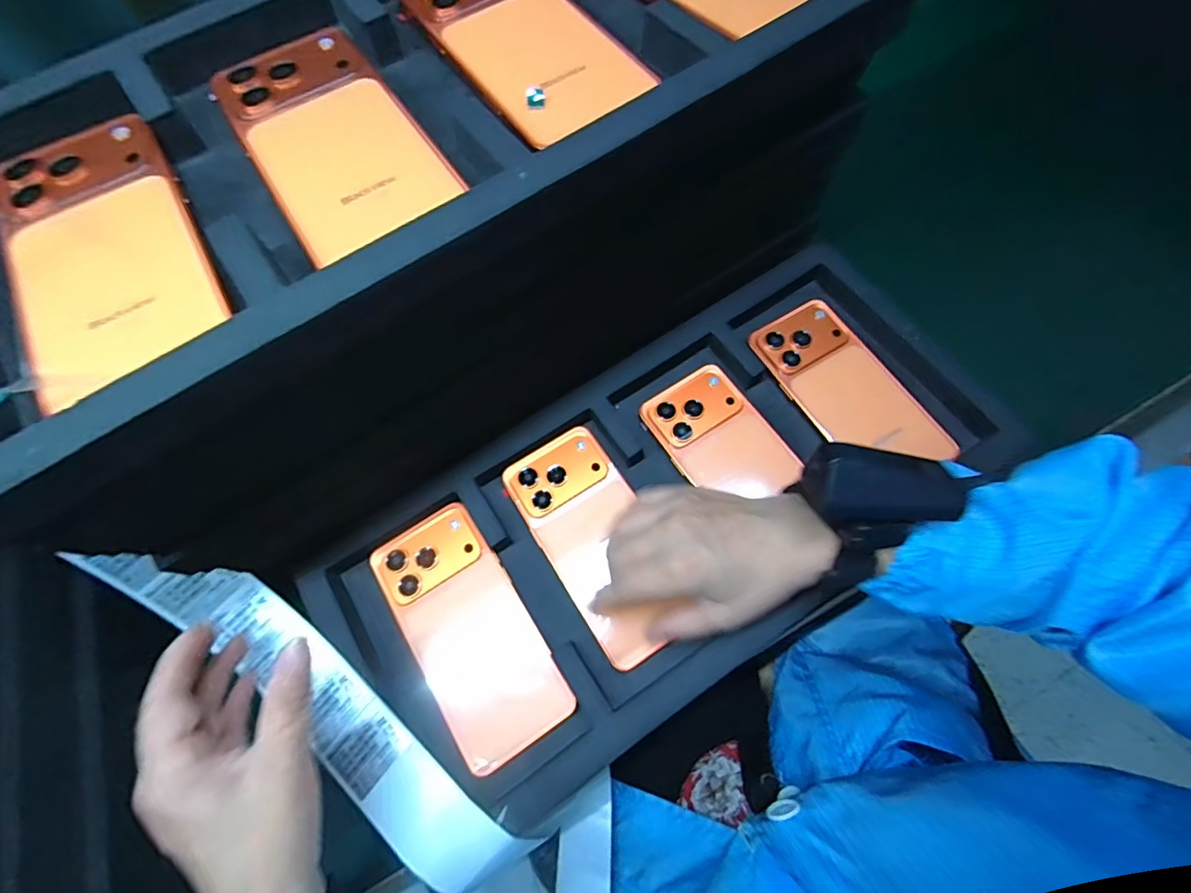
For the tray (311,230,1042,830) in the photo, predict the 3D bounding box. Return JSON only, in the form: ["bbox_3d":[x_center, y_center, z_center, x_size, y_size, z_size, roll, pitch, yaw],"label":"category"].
[{"bbox_3d":[0.055,0.041,0.358,0.474,0.034,0.222,-31,68,-11],"label":"tray"}]

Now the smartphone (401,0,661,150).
[{"bbox_3d":[-0.039,-0.216,0.264,0.075,0.012,0.148,-32,68,-11],"label":"smartphone"}]

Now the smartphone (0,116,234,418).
[{"bbox_3d":[-0.215,-0.087,0.220,0.075,0.009,0.154,-32,69,-10],"label":"smartphone"}]

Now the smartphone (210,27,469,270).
[{"bbox_3d":[-0.127,-0.151,0.243,0.076,0.012,0.141,-32,68,-11],"label":"smartphone"}]

